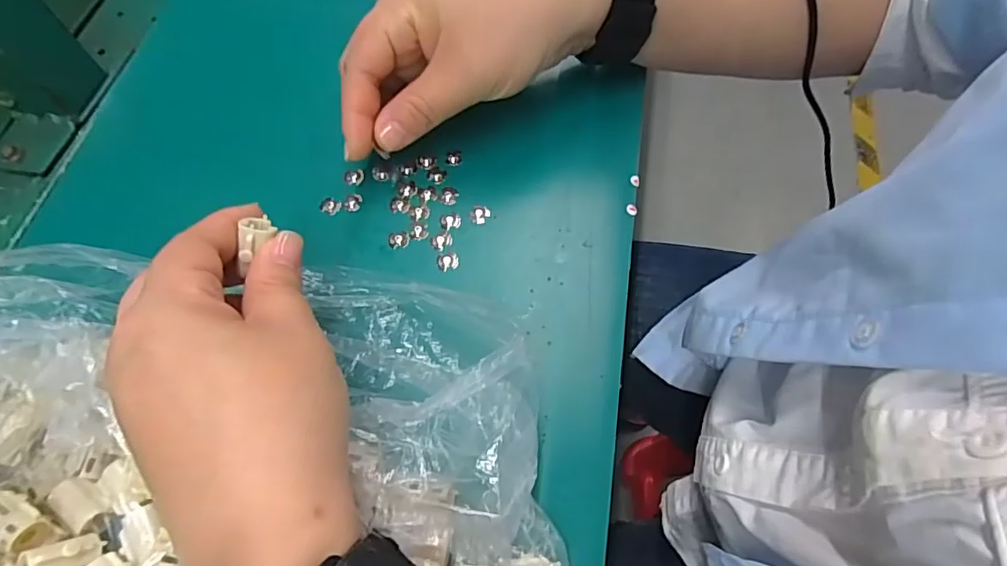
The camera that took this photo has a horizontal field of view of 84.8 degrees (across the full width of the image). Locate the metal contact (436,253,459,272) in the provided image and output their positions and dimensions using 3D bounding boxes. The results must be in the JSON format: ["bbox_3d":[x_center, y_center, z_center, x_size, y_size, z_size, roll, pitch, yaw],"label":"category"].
[{"bbox_3d":[-0.027,-0.011,0.263,0.011,0.004,0.009,-15,63,-6],"label":"metal contact"}]

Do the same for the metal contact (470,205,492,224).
[{"bbox_3d":[-0.011,-0.035,0.275,0.009,0.004,0.011,24,66,14],"label":"metal contact"}]

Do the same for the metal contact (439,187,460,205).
[{"bbox_3d":[-0.028,-0.045,0.281,0.009,0.004,0.010,24,66,14],"label":"metal contact"}]

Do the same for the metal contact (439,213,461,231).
[{"bbox_3d":[-0.027,-0.031,0.273,0.011,0.004,0.010,-1,63,2],"label":"metal contact"}]

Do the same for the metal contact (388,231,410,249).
[{"bbox_3d":[-0.051,-0.022,0.270,0.010,0.004,0.009,-11,63,-4],"label":"metal contact"}]

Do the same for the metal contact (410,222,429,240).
[{"bbox_3d":[-0.042,-0.026,0.273,0.009,0.004,0.010,-7,63,-2],"label":"metal contact"}]

